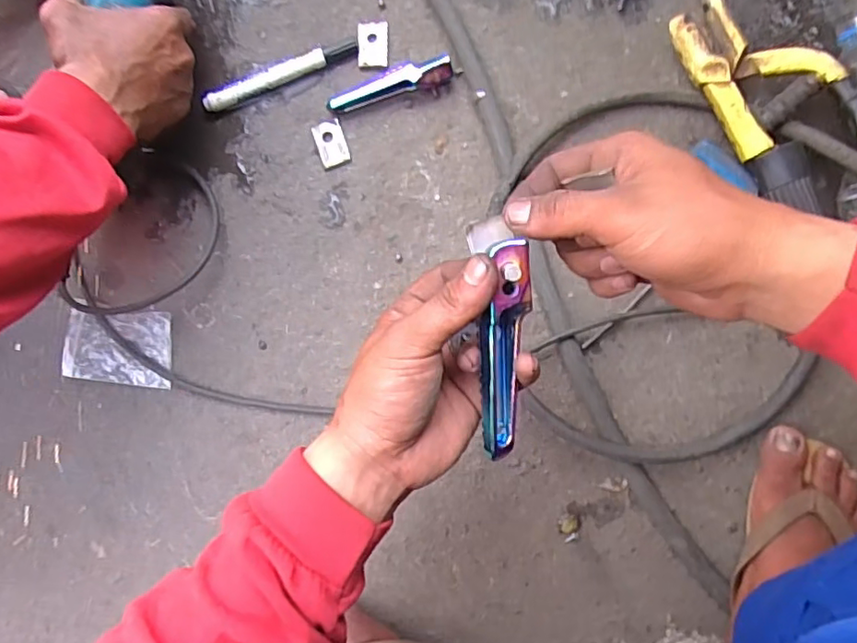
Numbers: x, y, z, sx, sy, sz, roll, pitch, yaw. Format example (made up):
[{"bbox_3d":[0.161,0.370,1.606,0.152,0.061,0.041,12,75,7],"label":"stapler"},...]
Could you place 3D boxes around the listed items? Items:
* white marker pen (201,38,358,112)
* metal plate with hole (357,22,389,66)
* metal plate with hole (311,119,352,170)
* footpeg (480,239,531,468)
[{"bbox_3d":[-0.126,-0.209,0.495,0.136,0.017,0.016,-21,91,5],"label":"white marker pen"},{"bbox_3d":[-0.047,-0.237,0.497,0.026,0.004,0.037,-1,93,4],"label":"metal plate with hole"},{"bbox_3d":[-0.084,-0.154,0.503,0.024,0.004,0.042,-18,92,5],"label":"metal plate with hole"},{"bbox_3d":[0.036,0.015,0.283,0.022,0.023,0.106,3,106,4],"label":"footpeg"}]

